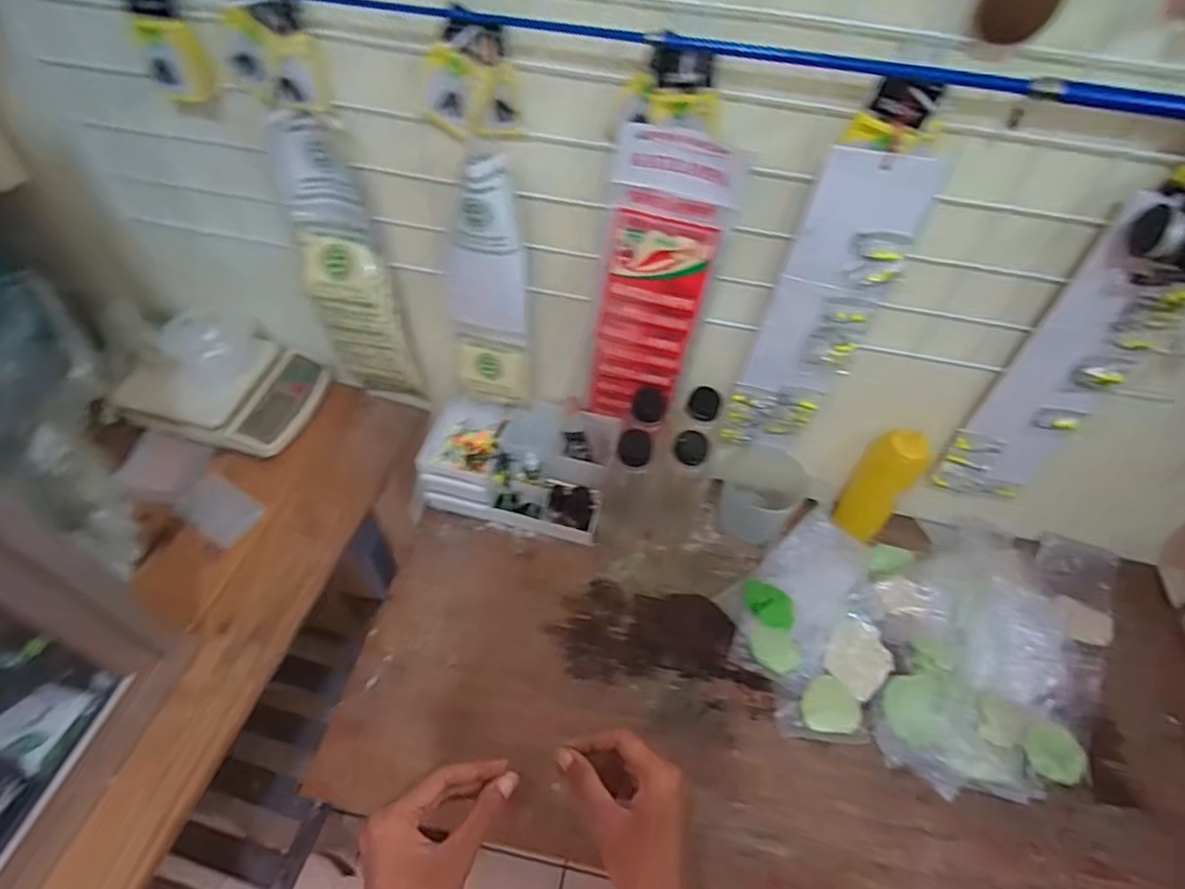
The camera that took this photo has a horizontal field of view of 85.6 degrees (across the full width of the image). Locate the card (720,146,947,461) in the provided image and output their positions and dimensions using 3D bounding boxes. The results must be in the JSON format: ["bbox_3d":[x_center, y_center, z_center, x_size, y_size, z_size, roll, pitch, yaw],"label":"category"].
[{"bbox_3d":[0.227,-0.116,0.668,0.102,0.390,0.035,17,53,9],"label":"card"}]

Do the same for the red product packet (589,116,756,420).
[{"bbox_3d":[0.063,-0.145,0.677,0.118,0.365,0.021,12,52,6],"label":"red product packet"}]

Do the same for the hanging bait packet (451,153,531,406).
[{"bbox_3d":[-0.119,-0.162,0.709,0.085,0.321,0.030,10,52,4],"label":"hanging bait packet"}]

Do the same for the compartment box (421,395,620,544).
[{"bbox_3d":[-0.094,0.028,0.850,0.232,0.116,0.130,10,52,4],"label":"compartment box"}]

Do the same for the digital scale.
[{"bbox_3d":[-0.472,-0.075,0.824,0.227,0.056,0.162,12,52,6],"label":"digital scale"}]

